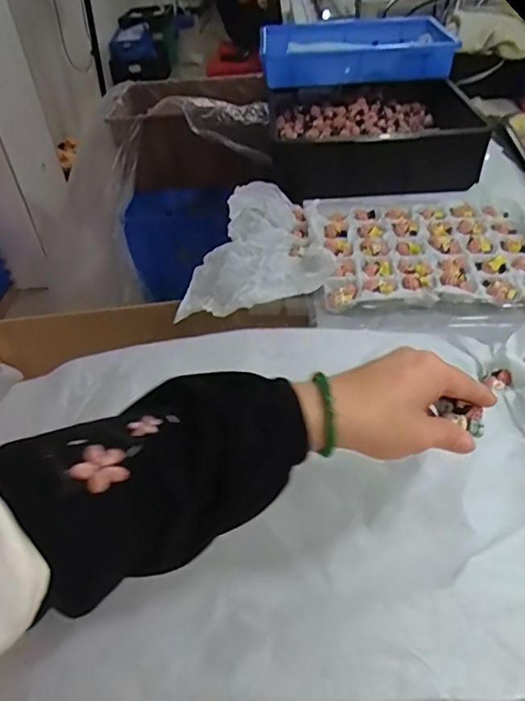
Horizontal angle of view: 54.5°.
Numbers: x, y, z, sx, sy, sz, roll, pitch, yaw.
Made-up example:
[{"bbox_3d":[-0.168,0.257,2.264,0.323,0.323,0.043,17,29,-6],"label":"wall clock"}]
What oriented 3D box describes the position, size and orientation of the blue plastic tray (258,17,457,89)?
[{"bbox_3d":[0.184,-0.619,1.051,0.365,0.060,0.303,-3,41,2],"label":"blue plastic tray"}]

